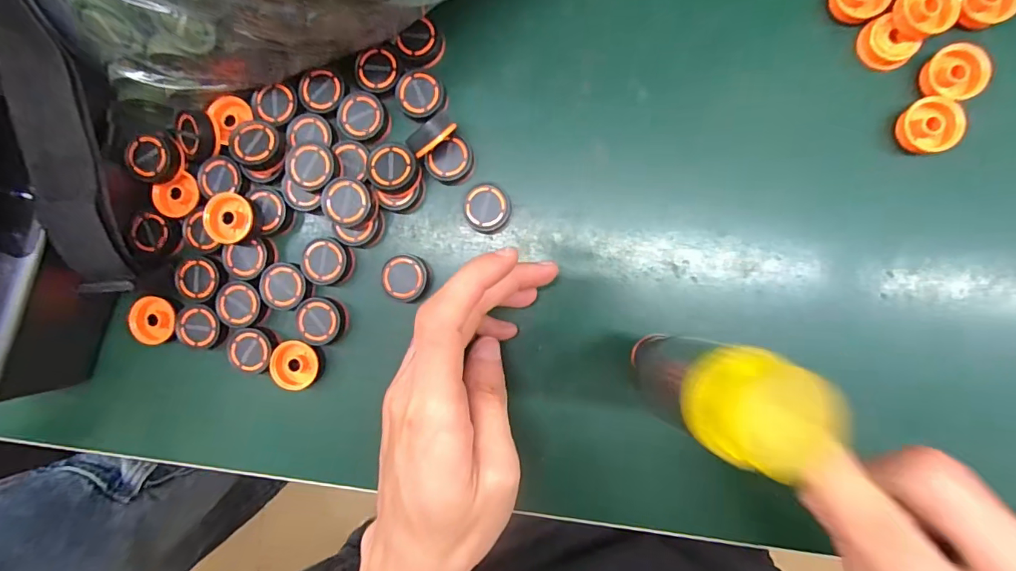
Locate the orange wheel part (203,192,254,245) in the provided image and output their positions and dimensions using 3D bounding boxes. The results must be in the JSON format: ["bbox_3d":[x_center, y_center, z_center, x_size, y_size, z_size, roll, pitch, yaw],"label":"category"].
[{"bbox_3d":[-0.144,-0.035,0.237,0.023,0.011,0.026,27,92,5],"label":"orange wheel part"}]

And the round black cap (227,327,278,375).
[{"bbox_3d":[-0.137,0.035,0.245,0.024,0.008,0.024,0,90,6],"label":"round black cap"}]

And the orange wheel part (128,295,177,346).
[{"bbox_3d":[-0.193,0.019,0.248,0.024,0.009,0.022,0,90,6],"label":"orange wheel part"}]

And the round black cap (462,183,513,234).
[{"bbox_3d":[-0.010,-0.040,0.240,0.024,0.011,0.024,0,90,6],"label":"round black cap"}]

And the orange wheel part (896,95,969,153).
[{"bbox_3d":[0.204,-0.077,0.221,0.024,0.010,0.026,-10,89,6],"label":"orange wheel part"}]

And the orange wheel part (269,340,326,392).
[{"bbox_3d":[-0.114,0.043,0.247,0.024,0.012,0.025,0,90,6],"label":"orange wheel part"}]

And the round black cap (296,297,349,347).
[{"bbox_3d":[-0.100,0.019,0.246,0.022,0.012,0.025,1,90,6],"label":"round black cap"}]

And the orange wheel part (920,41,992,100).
[{"bbox_3d":[0.213,-0.101,0.217,0.024,0.007,0.026,-12,89,5],"label":"orange wheel part"}]

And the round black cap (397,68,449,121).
[{"bbox_3d":[-0.045,-0.100,0.242,0.024,0.013,0.026,0,90,6],"label":"round black cap"}]

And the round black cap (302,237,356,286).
[{"bbox_3d":[-0.096,-0.013,0.244,0.024,0.011,0.025,0,90,6],"label":"round black cap"}]

